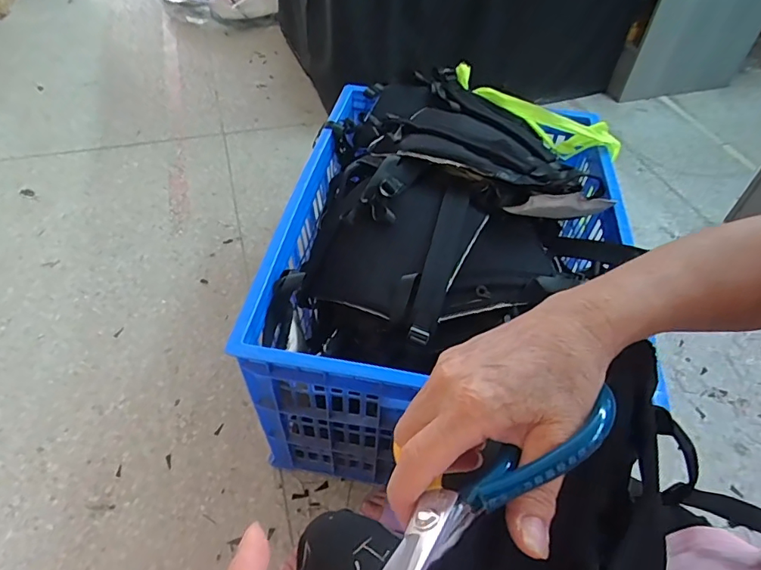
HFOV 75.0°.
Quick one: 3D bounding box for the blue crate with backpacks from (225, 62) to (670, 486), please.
[{"bbox_3d":[0.150,-0.055,1.085,0.649,0.462,0.844,10,48,6],"label":"blue crate with backpacks"}]

